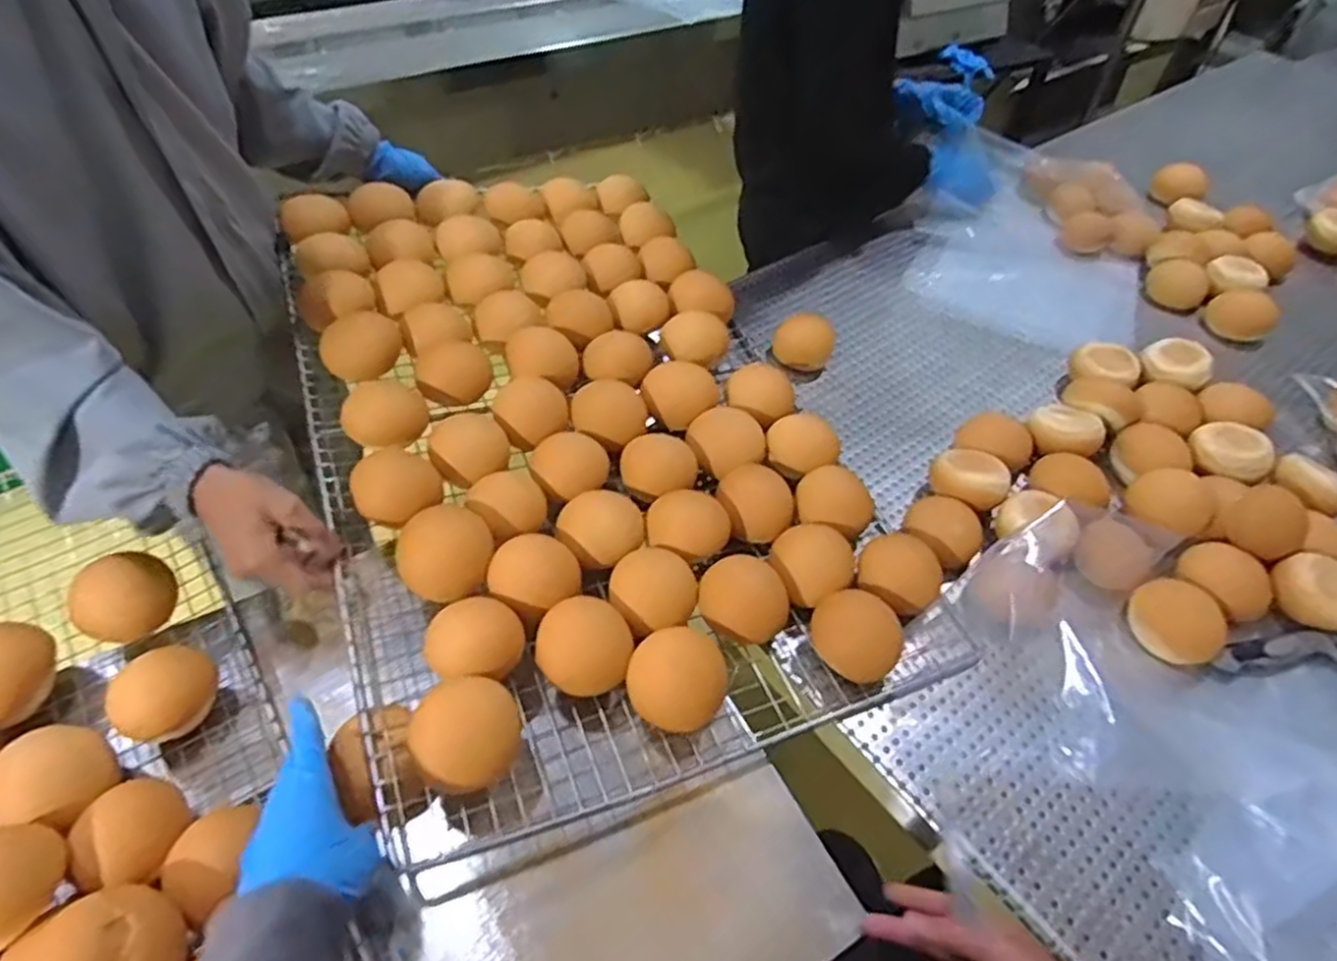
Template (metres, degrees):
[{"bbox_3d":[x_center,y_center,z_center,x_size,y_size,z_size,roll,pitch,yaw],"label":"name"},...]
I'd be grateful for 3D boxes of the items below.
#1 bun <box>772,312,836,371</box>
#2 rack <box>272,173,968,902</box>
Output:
[{"bbox_3d":[0.179,-0.177,0.973,0.067,0.052,0.073,-13,52,-15],"label":"bun"},{"bbox_3d":[-0.105,-0.078,0.818,0.501,0.108,0.788,-15,51,-18],"label":"rack"}]

